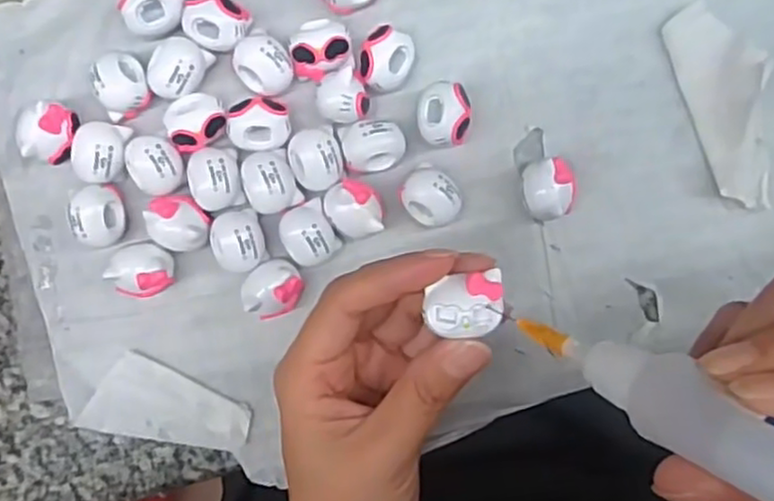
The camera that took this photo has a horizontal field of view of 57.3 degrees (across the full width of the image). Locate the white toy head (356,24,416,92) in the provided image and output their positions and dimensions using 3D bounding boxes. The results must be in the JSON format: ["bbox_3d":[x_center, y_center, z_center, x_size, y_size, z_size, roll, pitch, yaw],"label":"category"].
[{"bbox_3d":[0.000,-0.077,0.289,0.020,0.015,0.024,24,95,-3],"label":"white toy head"}]

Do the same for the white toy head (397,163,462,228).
[{"bbox_3d":[0.018,-0.023,0.294,0.025,0.019,0.024,0,96,-1],"label":"white toy head"}]

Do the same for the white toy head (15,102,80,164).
[{"bbox_3d":[-0.140,-0.049,0.288,0.023,0.015,0.023,17,96,-3],"label":"white toy head"}]

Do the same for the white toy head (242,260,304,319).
[{"bbox_3d":[-0.047,0.015,0.296,0.024,0.021,0.023,0,96,-1],"label":"white toy head"}]

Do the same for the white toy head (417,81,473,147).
[{"bbox_3d":[0.023,-0.056,0.292,0.021,0.018,0.025,-3,96,-1],"label":"white toy head"}]

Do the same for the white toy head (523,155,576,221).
[{"bbox_3d":[0.068,-0.026,0.293,0.022,0.019,0.024,-6,96,0],"label":"white toy head"}]

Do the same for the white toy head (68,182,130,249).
[{"bbox_3d":[-0.117,-0.014,0.291,0.018,0.021,0.024,-3,96,-1],"label":"white toy head"}]

